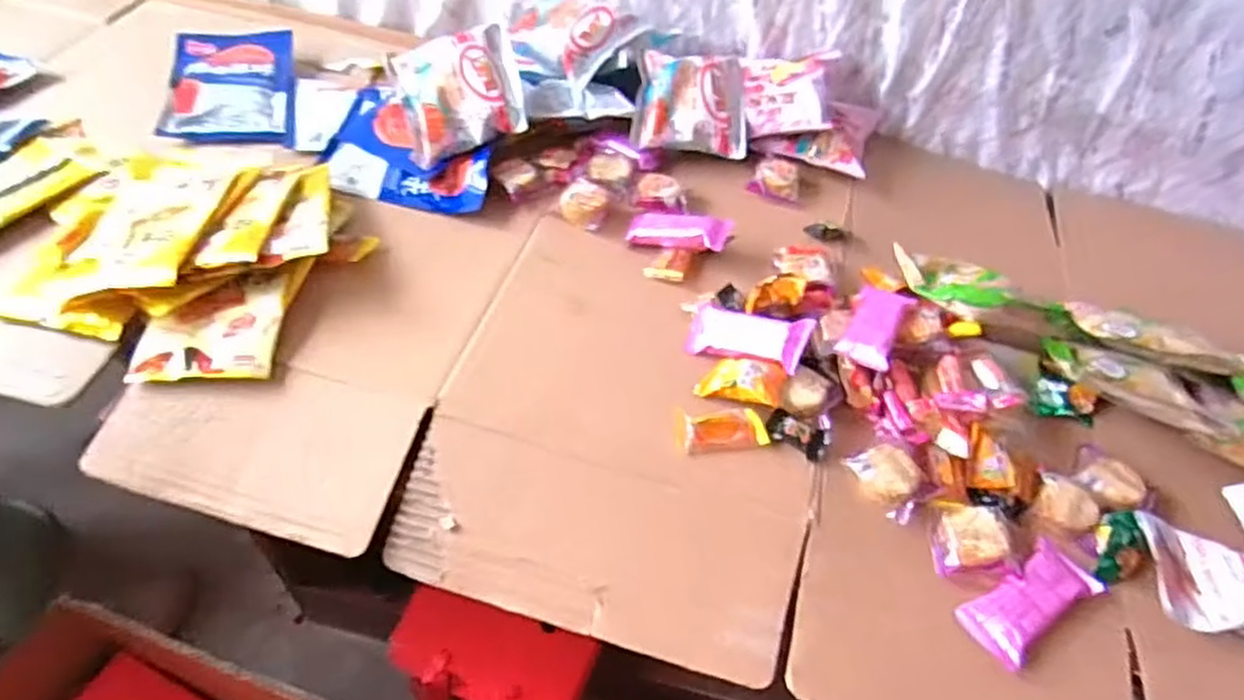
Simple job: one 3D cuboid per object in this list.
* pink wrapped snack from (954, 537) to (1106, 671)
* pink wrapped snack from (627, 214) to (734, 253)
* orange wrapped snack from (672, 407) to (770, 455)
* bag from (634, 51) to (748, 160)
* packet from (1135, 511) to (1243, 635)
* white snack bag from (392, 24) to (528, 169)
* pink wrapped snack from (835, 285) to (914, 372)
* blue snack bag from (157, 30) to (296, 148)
[{"bbox_3d":[0.275,0.169,0.491,0.096,0.023,0.044,-26,59,-23],"label":"pink wrapped snack"},{"bbox_3d":[0.052,-0.106,0.660,0.091,0.016,0.038,7,50,22],"label":"pink wrapped snack"},{"bbox_3d":[0.073,0.059,0.539,0.068,0.013,0.031,-4,52,-8],"label":"orange wrapped snack"},{"bbox_3d":[0.072,-0.255,0.748,0.114,0.034,0.113,0,70,-6],"label":"bag"},{"bbox_3d":[0.424,0.163,0.494,0.128,0.018,0.072,16,52,7],"label":"packet"},{"bbox_3d":[-0.154,-0.244,0.696,0.113,0.038,0.113,-20,83,-3],"label":"white snack bag"},{"bbox_3d":[0.205,-0.020,0.587,0.040,0.019,0.084,26,54,15],"label":"pink wrapped snack"},{"bbox_3d":[-0.402,-0.275,0.749,0.119,0.016,0.185,-8,53,-11],"label":"blue snack bag"}]

